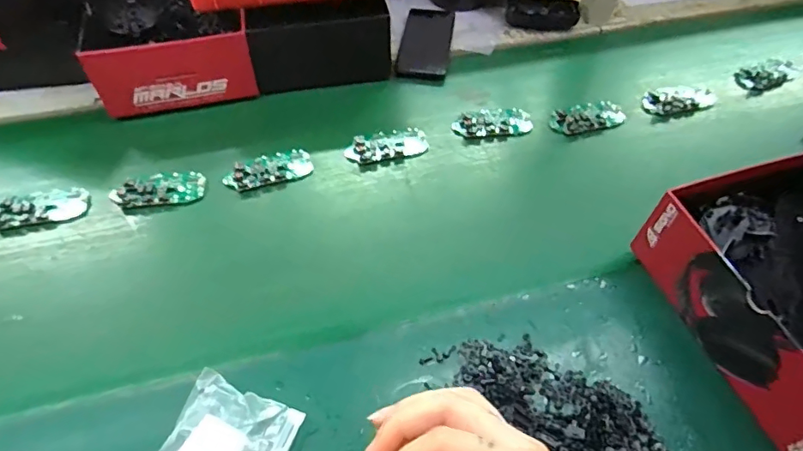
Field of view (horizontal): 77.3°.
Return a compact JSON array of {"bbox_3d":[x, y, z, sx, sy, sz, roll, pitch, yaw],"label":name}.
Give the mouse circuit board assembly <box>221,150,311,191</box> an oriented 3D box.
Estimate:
[{"bbox_3d":[-0.155,-0.064,0.586,0.098,0.017,0.038,-16,53,-13],"label":"mouse circuit board assembly"}]

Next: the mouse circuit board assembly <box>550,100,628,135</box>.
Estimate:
[{"bbox_3d":[0.240,-0.136,0.650,0.093,0.017,0.047,-12,53,-10],"label":"mouse circuit board assembly"}]

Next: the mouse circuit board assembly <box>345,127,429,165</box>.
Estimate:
[{"bbox_3d":[-0.018,-0.096,0.614,0.099,0.013,0.039,-12,53,-10],"label":"mouse circuit board assembly"}]

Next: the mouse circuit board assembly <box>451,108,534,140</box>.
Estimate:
[{"bbox_3d":[0.118,-0.131,0.642,0.101,0.014,0.042,-9,52,-8],"label":"mouse circuit board assembly"}]

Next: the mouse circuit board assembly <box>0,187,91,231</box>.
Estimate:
[{"bbox_3d":[-0.392,-0.019,0.544,0.094,0.019,0.044,-20,54,-15],"label":"mouse circuit board assembly"}]

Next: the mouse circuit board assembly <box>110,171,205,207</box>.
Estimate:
[{"bbox_3d":[-0.273,-0.039,0.565,0.098,0.017,0.038,-10,52,-8],"label":"mouse circuit board assembly"}]

